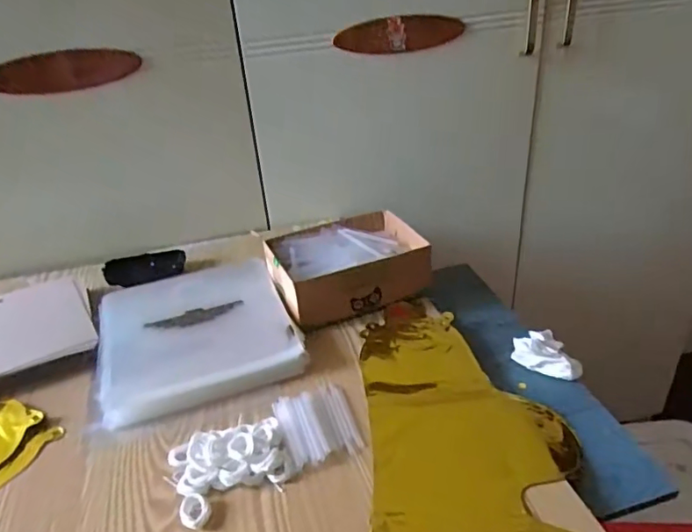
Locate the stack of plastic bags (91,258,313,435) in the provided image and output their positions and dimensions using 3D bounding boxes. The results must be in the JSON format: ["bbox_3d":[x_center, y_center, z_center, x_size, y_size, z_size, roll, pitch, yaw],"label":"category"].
[{"bbox_3d":[-0.177,0.075,0.642,0.211,0.033,0.219,-15,33,-16],"label":"stack of plastic bags"}]

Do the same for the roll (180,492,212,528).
[{"bbox_3d":[-0.125,0.202,0.454,0.024,0.010,0.030,-19,34,-22],"label":"roll"}]

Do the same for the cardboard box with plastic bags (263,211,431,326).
[{"bbox_3d":[0.000,-0.003,0.720,0.199,0.059,0.148,-19,34,-21],"label":"cardboard box with plastic bags"}]

